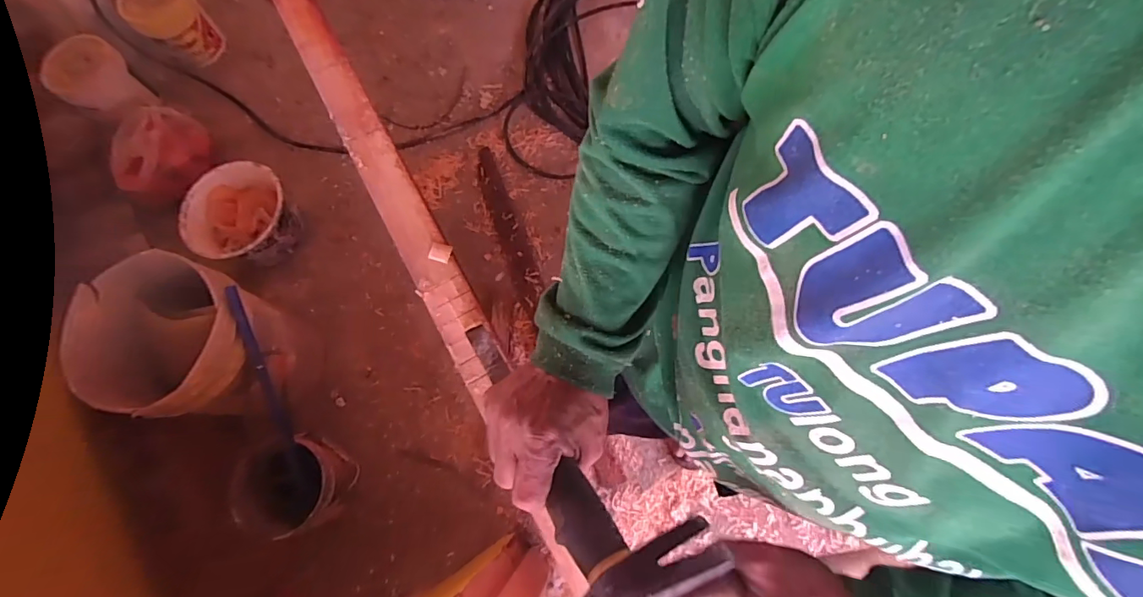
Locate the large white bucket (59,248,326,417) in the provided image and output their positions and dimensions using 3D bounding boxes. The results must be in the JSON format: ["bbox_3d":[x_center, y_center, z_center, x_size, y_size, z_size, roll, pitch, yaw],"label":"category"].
[{"bbox_3d":[-0.755,0.108,1.080,0.327,0.377,0.276,16,76,7],"label":"large white bucket"}]

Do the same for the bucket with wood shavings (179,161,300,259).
[{"bbox_3d":[-0.827,-0.201,1.279,0.224,0.151,0.256,23,77,9],"label":"bucket with wood shavings"}]

